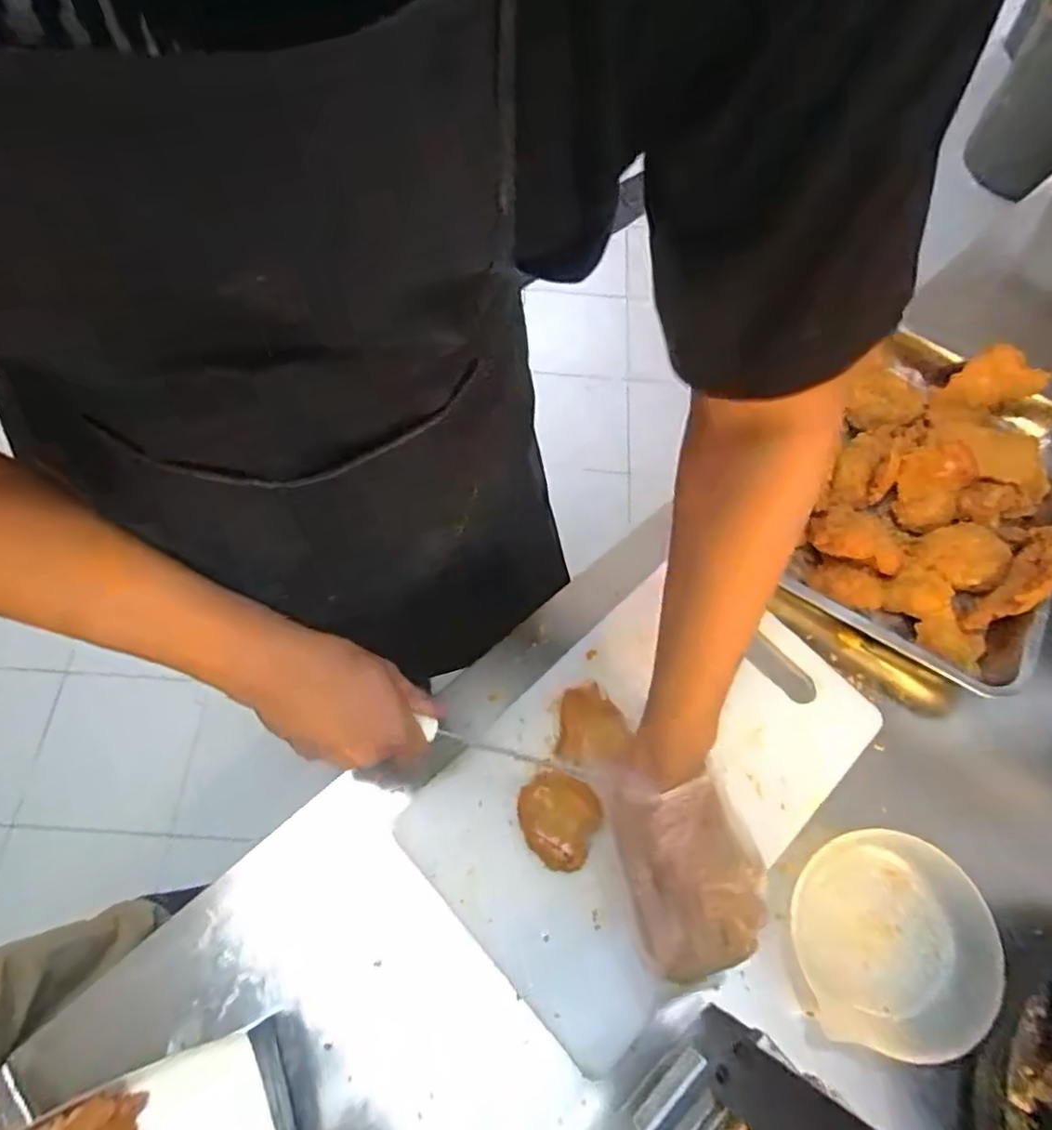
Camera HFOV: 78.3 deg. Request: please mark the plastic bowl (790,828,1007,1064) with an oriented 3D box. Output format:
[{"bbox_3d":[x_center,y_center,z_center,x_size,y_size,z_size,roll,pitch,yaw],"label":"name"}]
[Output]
[{"bbox_3d":[0.291,0.308,0.532,0.152,0.075,0.147,1,65,-3],"label":"plastic bowl"}]

